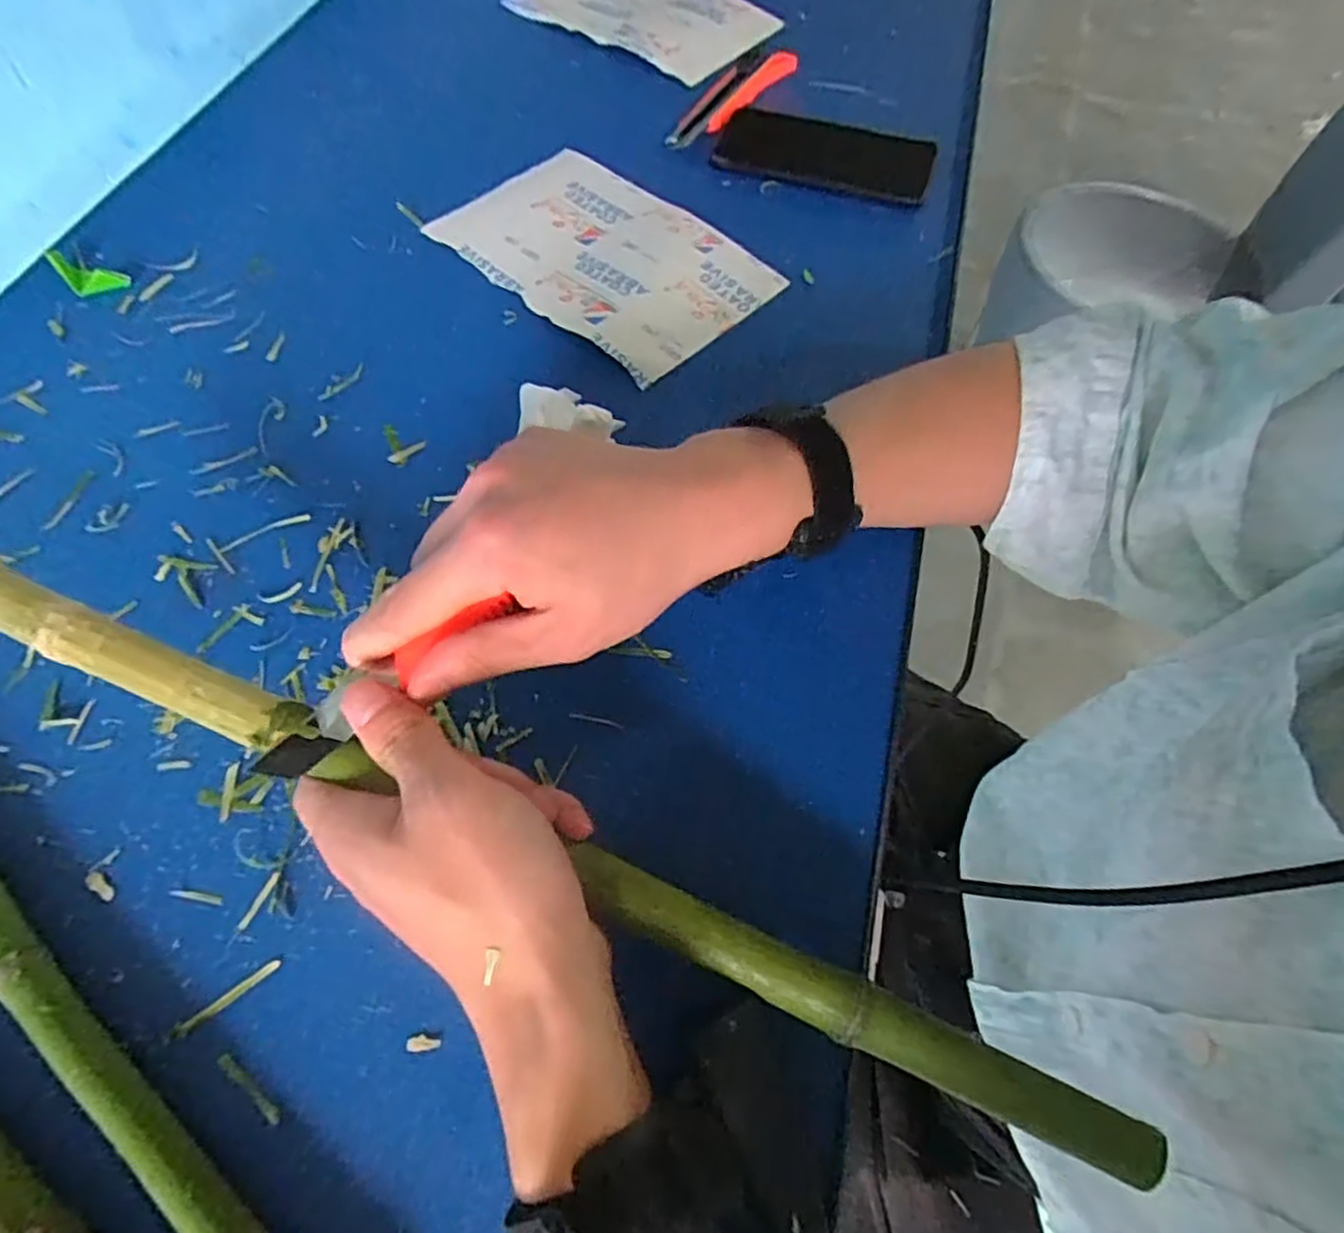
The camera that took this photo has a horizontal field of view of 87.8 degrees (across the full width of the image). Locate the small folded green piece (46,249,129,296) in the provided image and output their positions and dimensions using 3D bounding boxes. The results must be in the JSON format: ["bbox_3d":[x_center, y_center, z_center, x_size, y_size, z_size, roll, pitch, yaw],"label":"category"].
[{"bbox_3d":[-0.390,-0.225,0.463,0.048,0.008,0.023,13,61,-13],"label":"small folded green piece"}]

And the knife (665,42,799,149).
[{"bbox_3d":[0.045,-0.419,0.562,0.033,0.024,0.137,36,68,19],"label":"knife"}]

